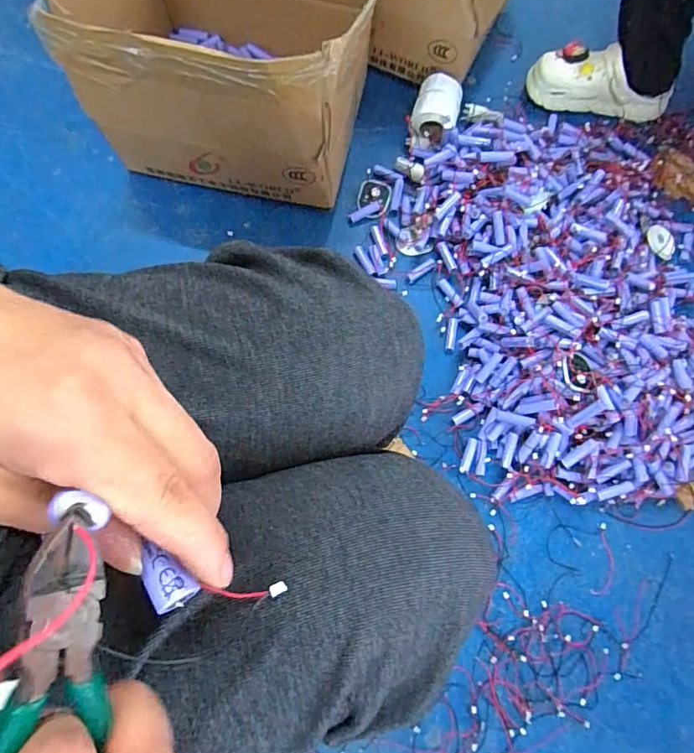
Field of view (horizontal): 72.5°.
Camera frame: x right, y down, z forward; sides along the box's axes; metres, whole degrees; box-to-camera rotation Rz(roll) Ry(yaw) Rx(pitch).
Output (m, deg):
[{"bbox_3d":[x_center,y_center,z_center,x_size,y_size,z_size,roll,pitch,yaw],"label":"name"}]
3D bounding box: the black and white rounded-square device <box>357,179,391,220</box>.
[{"bbox_3d":[0.045,-0.290,0.766,0.051,0.011,0.061,15,77,2],"label":"black and white rounded-square device"}]

